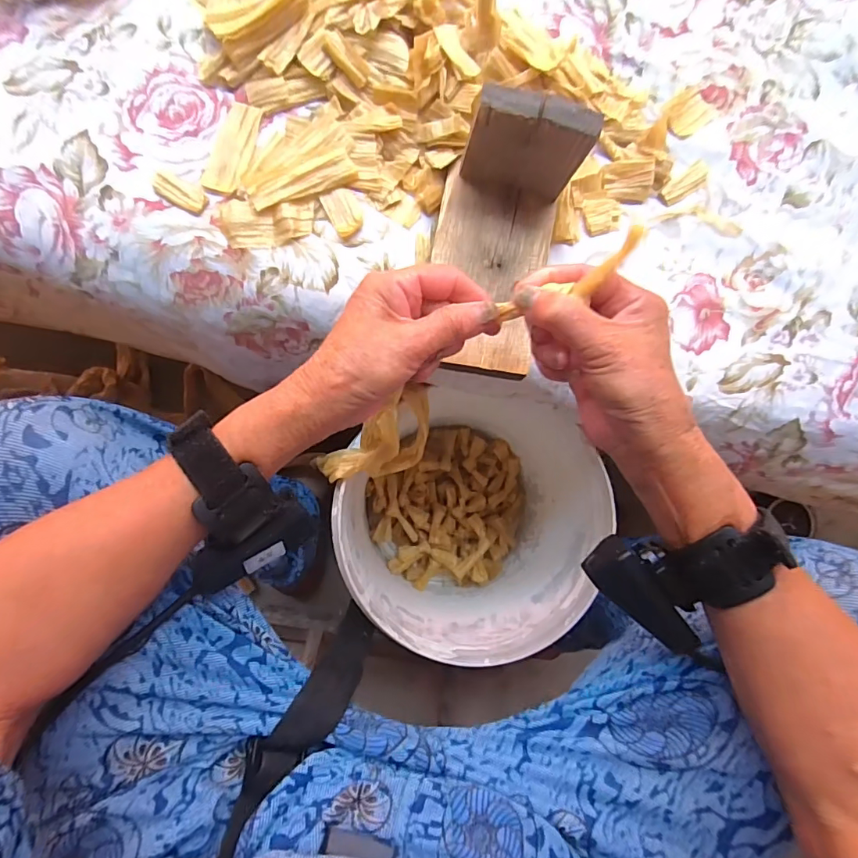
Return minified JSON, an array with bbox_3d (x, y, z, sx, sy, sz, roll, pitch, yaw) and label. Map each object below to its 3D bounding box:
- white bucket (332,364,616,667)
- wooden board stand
[{"bbox_3d":[0.044,0.096,0.559,0.238,0.242,0.256,0,84,-5],"label":"white bucket"},{"bbox_3d":[0.046,-0.122,0.319,0.084,0.077,0.158,13,84,-3],"label":"wooden board stand"}]

